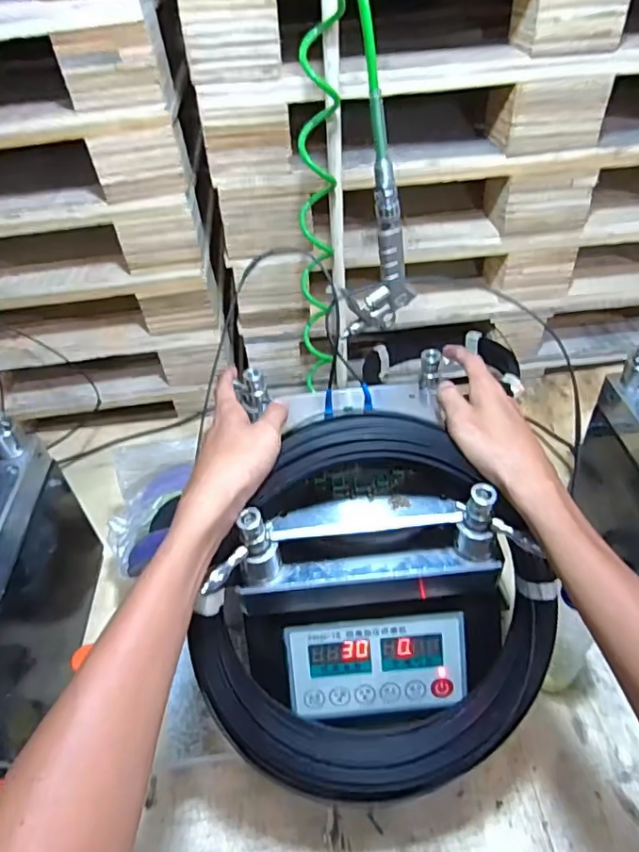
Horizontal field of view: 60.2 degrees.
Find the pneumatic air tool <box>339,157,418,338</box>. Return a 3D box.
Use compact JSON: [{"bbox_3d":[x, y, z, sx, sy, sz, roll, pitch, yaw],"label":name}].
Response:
[{"bbox_3d":[0.058,-0.177,0.568,0.074,0.169,0.031,-21,46,-14],"label":"pneumatic air tool"}]

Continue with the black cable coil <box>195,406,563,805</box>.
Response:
[{"bbox_3d":[0.056,0.153,0.442,0.273,0.035,0.297,0,88,0],"label":"black cable coil"}]

